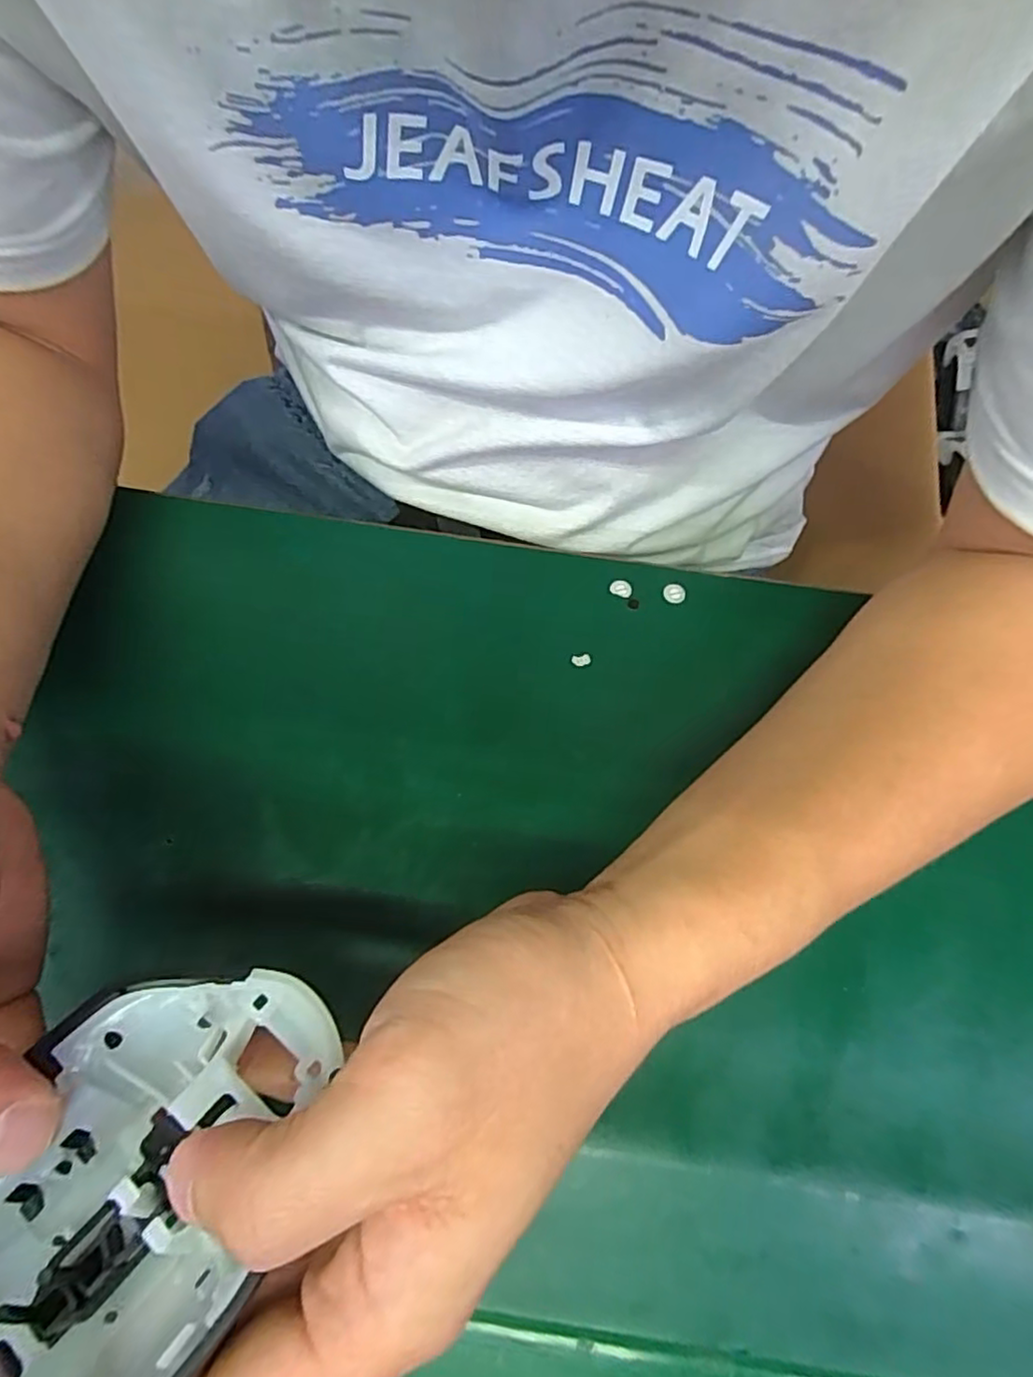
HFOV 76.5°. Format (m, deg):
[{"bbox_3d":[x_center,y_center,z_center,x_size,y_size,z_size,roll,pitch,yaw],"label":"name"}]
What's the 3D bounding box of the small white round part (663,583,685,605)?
[{"bbox_3d":[0.077,-0.047,0.321,0.011,0.004,0.010,1,67,-2],"label":"small white round part"}]

